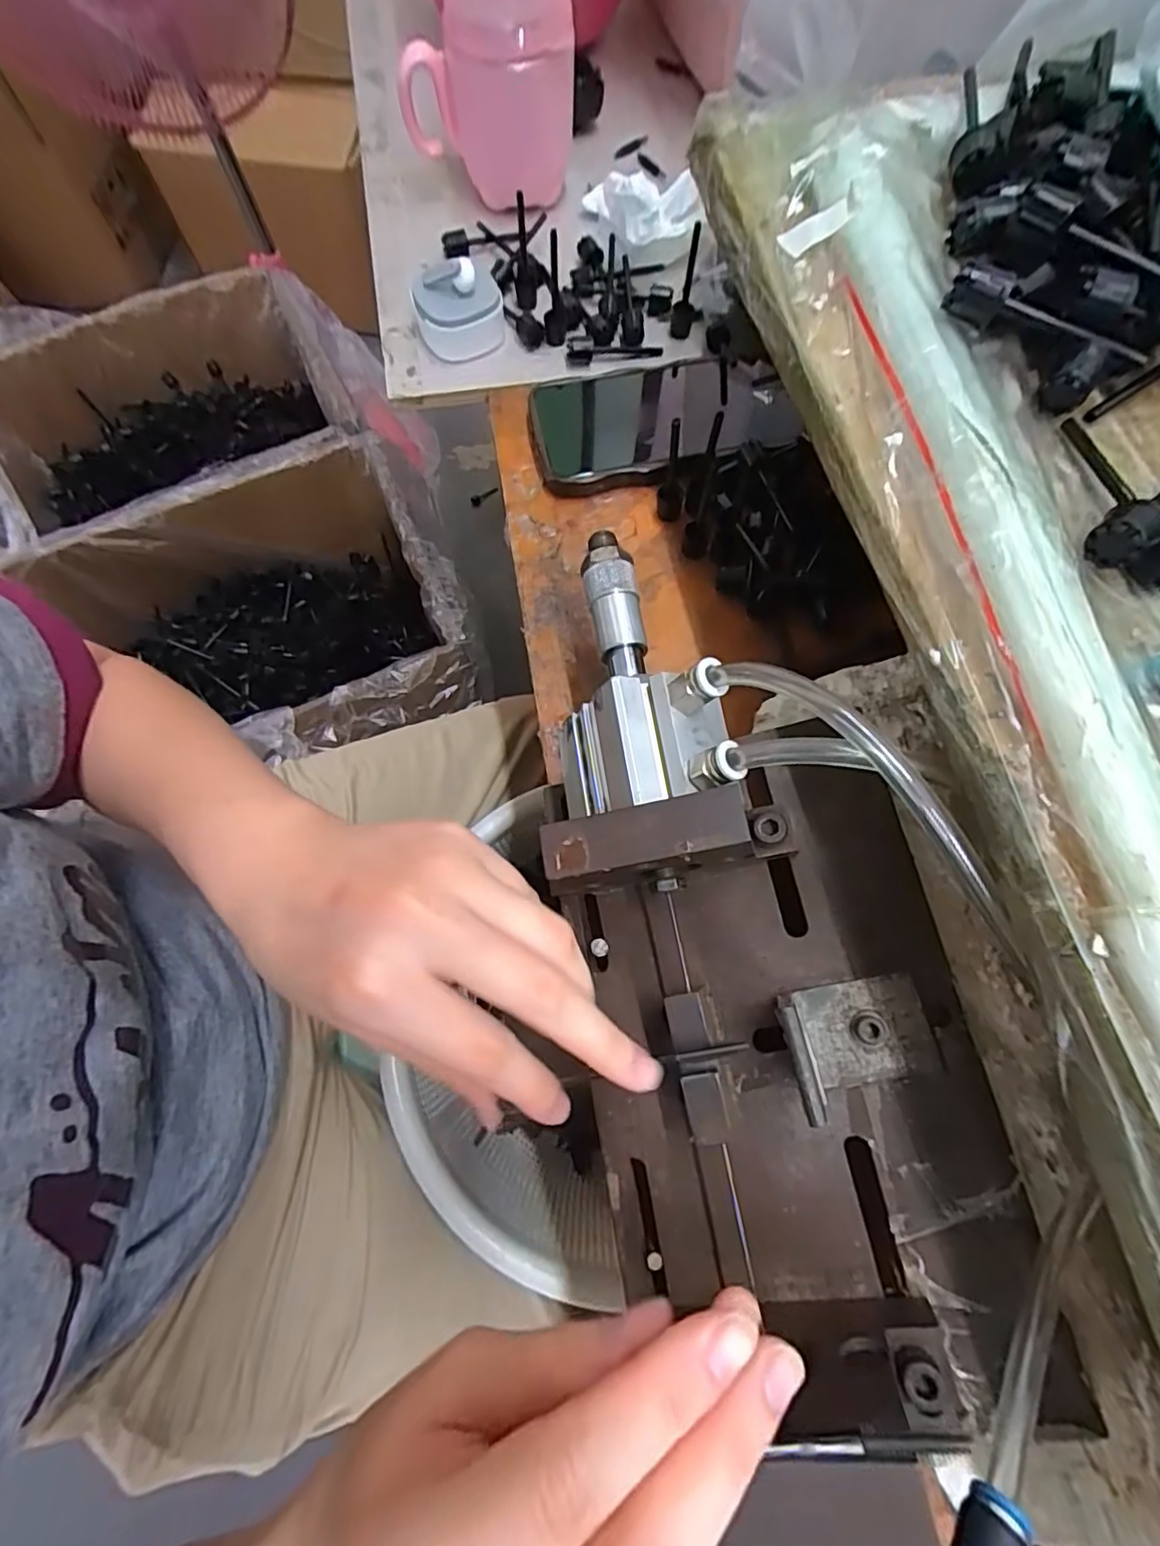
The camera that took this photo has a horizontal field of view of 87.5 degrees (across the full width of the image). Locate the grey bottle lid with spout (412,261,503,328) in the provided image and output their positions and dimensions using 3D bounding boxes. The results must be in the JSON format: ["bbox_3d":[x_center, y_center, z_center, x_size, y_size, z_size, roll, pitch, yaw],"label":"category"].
[{"bbox_3d":[-0.080,-0.300,0.388,0.047,0.039,0.046,0,73,0],"label":"grey bottle lid with spout"}]

